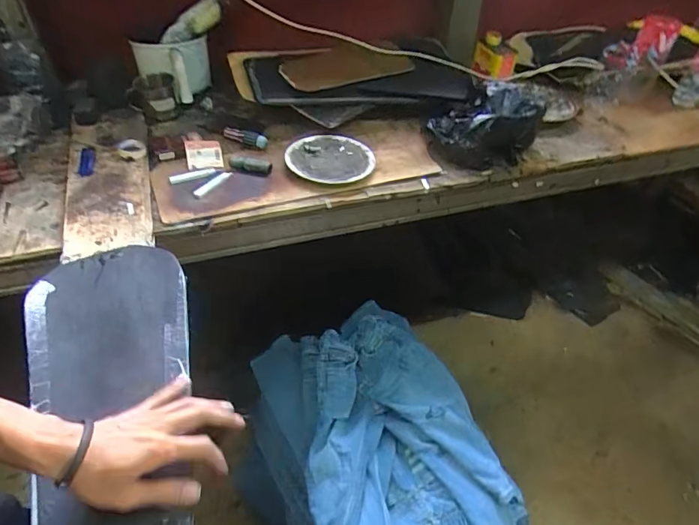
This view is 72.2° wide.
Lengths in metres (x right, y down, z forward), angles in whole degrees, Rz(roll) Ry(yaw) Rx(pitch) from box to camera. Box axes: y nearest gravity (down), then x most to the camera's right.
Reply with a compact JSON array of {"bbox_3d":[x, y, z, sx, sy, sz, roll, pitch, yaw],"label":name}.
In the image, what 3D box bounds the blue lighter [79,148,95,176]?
[{"bbox_3d":[-0.478,-0.183,0.874,0.030,0.012,0.086,-11,46,-13],"label":"blue lighter"}]

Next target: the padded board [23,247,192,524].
[{"bbox_3d":[-0.262,0.176,0.518,0.183,0.024,0.517,-13,48,-14],"label":"padded board"}]

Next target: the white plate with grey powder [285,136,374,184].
[{"bbox_3d":[-0.039,-0.209,0.956,0.170,0.015,0.146,4,48,-4],"label":"white plate with grey powder"}]

